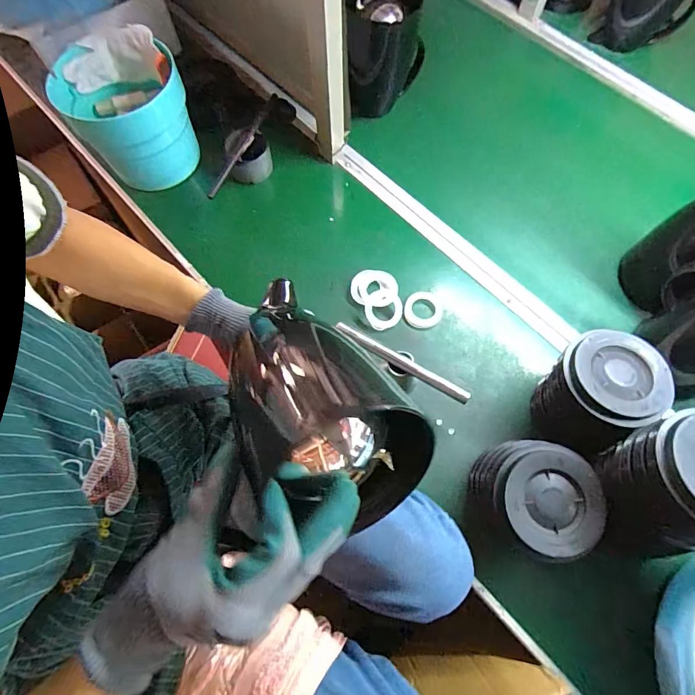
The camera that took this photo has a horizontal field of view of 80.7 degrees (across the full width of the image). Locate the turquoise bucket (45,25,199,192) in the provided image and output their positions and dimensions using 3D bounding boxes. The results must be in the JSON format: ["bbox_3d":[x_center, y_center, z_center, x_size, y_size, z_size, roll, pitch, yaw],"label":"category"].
[{"bbox_3d":[-0.354,-0.388,0.679,0.173,0.147,0.170,0,69,0],"label":"turquoise bucket"}]

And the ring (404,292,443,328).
[{"bbox_3d":[0.119,-0.061,0.641,0.058,0.008,0.059,0,69,0],"label":"ring"}]

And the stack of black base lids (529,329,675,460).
[{"bbox_3d":[0.318,0.056,0.532,0.118,0.126,0.119,38,73,14],"label":"stack of black base lids"}]

